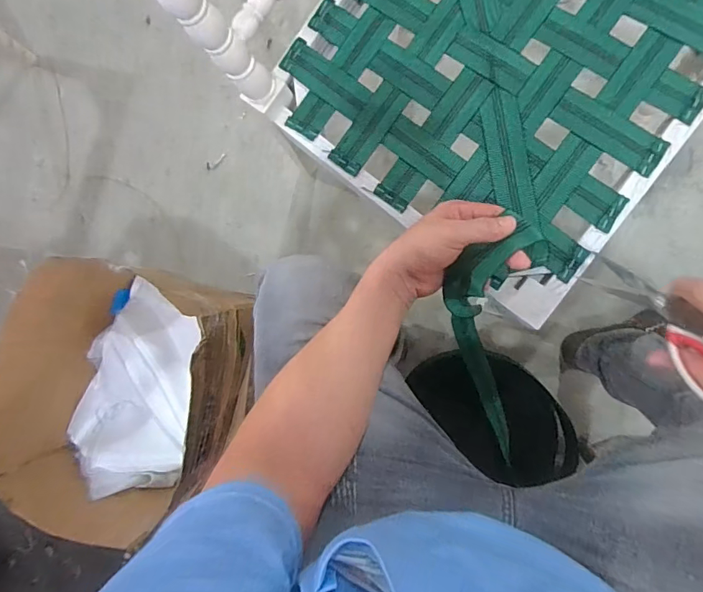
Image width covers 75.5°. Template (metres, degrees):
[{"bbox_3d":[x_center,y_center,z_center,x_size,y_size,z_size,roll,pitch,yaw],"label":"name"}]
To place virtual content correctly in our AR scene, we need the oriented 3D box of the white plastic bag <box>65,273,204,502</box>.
[{"bbox_3d":[-0.394,0.168,0.852,0.233,0.140,0.358,15,91,7],"label":"white plastic bag"}]

